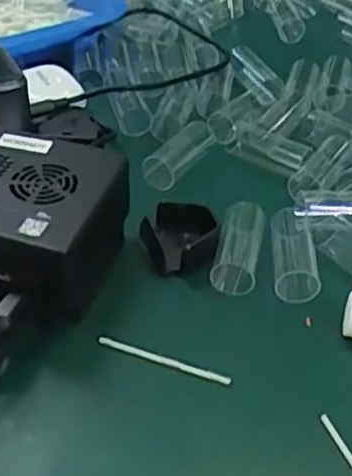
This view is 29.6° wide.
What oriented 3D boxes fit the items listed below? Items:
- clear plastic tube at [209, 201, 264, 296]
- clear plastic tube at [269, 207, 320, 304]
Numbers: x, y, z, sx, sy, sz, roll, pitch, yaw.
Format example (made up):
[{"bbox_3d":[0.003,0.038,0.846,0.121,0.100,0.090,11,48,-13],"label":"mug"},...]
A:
[{"bbox_3d":[0.032,0.005,0.335,0.020,0.017,0.053,13,42,9],"label":"clear plastic tube"},{"bbox_3d":[0.060,0.007,0.334,0.022,0.018,0.055,5,42,0],"label":"clear plastic tube"}]

